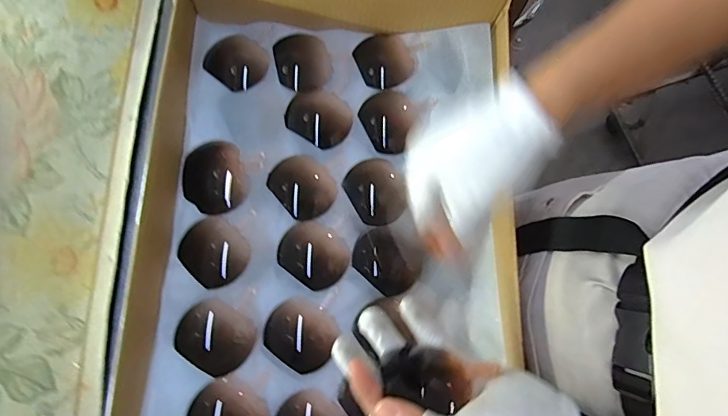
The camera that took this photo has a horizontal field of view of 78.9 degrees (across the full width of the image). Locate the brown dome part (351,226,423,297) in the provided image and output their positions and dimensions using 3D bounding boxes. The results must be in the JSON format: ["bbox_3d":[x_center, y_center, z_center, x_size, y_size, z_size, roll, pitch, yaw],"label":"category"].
[{"bbox_3d":[0.023,0.051,0.436,0.066,0.019,0.057,38,76,8],"label":"brown dome part"}]

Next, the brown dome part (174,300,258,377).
[{"bbox_3d":[-0.136,0.114,0.403,0.064,0.028,0.056,38,76,8],"label":"brown dome part"}]

